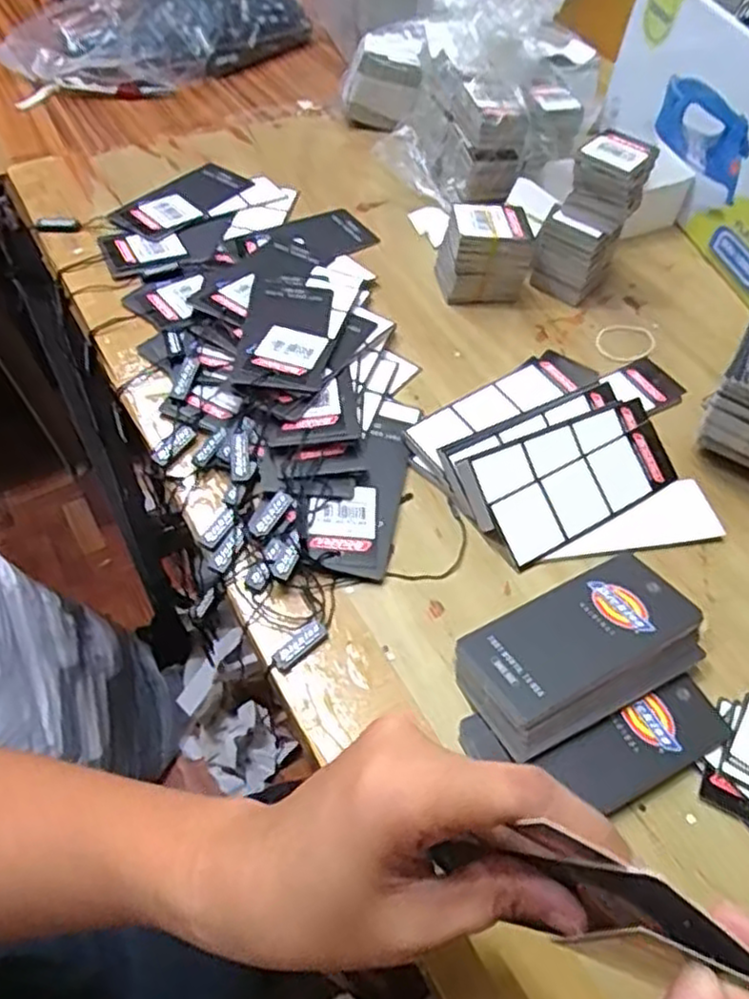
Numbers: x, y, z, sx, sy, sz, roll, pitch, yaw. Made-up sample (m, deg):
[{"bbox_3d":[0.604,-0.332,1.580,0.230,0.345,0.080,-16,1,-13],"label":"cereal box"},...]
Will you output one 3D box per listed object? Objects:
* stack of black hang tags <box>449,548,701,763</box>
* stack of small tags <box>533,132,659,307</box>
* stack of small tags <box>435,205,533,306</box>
[{"bbox_3d":[0.094,0.069,0.327,0.117,0.019,0.062,-22,58,-20],"label":"stack of black hang tags"},{"bbox_3d":[0.146,-0.188,0.477,0.053,0.092,0.062,29,56,16],"label":"stack of small tags"},{"bbox_3d":[0.076,-0.166,0.480,0.055,0.055,0.037,-2,53,-6],"label":"stack of small tags"}]

